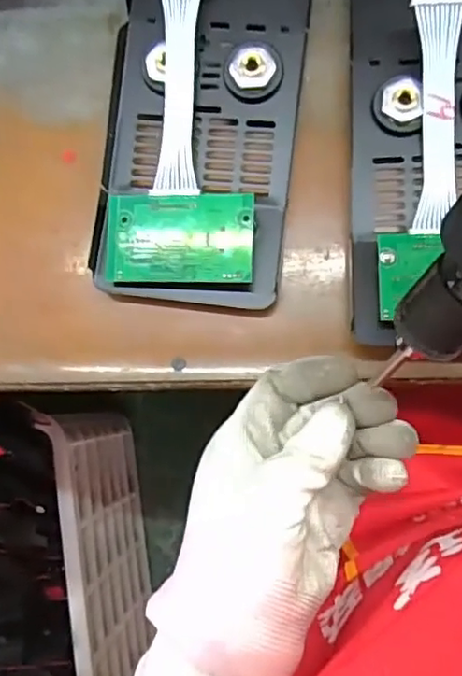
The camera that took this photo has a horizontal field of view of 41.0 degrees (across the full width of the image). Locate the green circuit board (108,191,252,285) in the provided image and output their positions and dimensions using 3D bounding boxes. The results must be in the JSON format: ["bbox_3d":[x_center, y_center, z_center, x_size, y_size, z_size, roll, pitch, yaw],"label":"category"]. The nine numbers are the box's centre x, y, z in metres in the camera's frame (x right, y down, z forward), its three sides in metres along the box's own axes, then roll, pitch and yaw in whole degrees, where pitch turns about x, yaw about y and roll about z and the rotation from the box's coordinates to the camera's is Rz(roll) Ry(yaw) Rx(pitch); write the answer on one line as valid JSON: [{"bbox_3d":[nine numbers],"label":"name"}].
[{"bbox_3d":[-0.026,-0.050,0.308,0.074,0.005,0.044,0,84,8],"label":"green circuit board"}]

